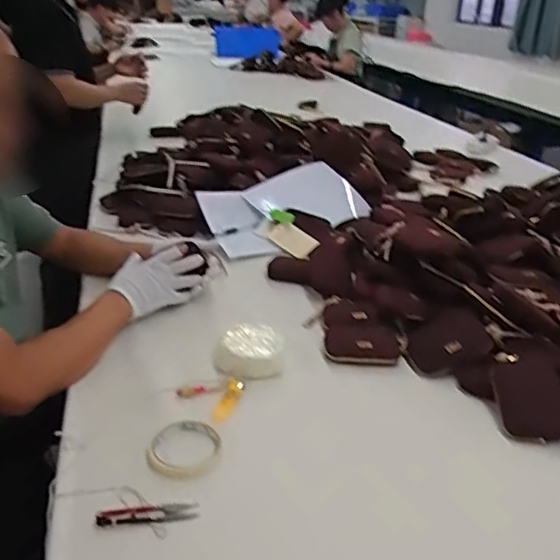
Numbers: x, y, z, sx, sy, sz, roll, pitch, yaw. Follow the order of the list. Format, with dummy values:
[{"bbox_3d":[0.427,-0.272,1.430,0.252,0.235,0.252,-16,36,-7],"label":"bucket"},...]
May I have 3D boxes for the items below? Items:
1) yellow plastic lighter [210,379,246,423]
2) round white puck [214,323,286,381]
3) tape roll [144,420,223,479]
[{"bbox_3d":[-0.071,0.166,0.808,0.027,0.008,0.090,9,26,14],"label":"yellow plastic lighter"},{"bbox_3d":[-0.043,0.105,0.879,0.101,0.038,0.090,6,26,7],"label":"round white puck"},{"bbox_3d":[-0.115,0.204,0.716,0.086,0.014,0.081,2,26,-1],"label":"tape roll"}]

